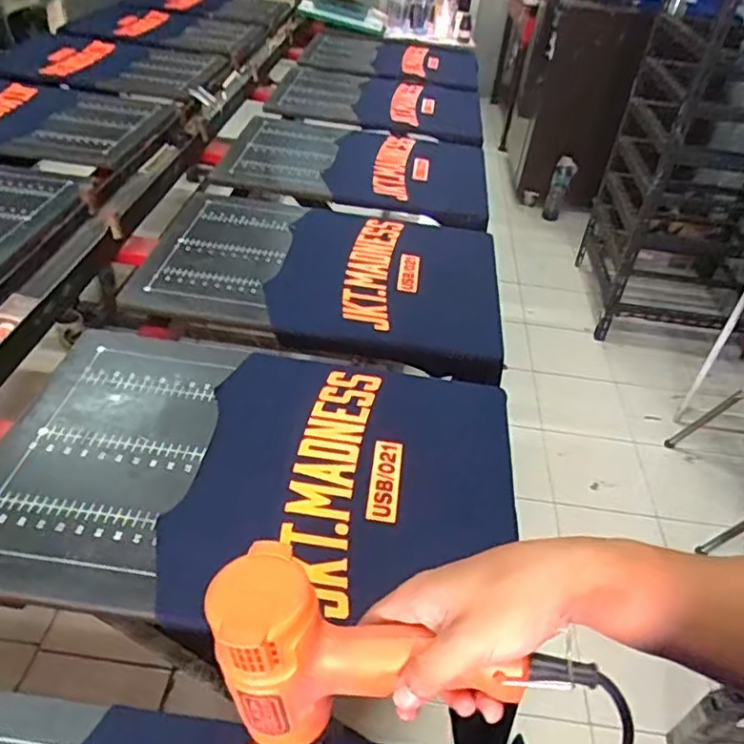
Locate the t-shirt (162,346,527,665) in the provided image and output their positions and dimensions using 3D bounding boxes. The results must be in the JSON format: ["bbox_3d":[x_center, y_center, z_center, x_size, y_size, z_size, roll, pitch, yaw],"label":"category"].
[{"bbox_3d":[-0.021,0.123,0.731,0.363,0.020,0.420,8,39,3],"label":"t-shirt"}]

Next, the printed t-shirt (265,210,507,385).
[{"bbox_3d":[0.034,-0.170,1.105,0.372,0.067,0.408,7,39,2],"label":"printed t-shirt"}]

